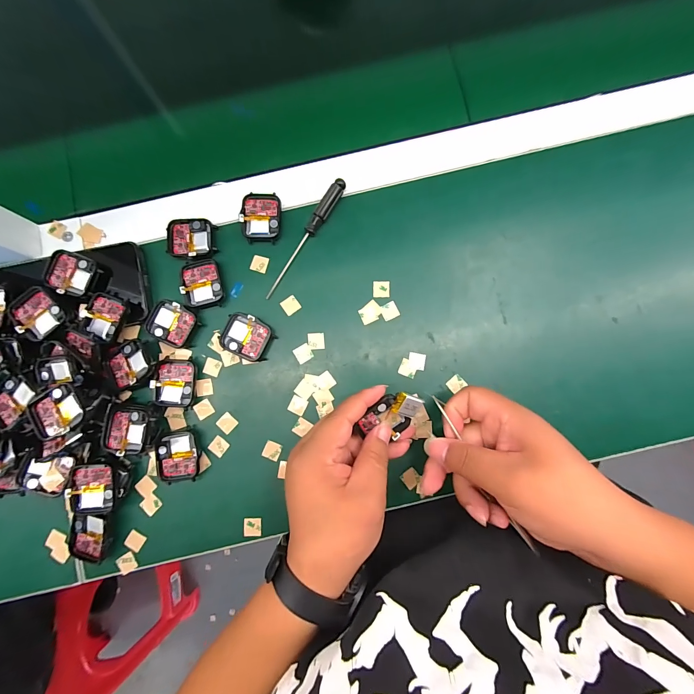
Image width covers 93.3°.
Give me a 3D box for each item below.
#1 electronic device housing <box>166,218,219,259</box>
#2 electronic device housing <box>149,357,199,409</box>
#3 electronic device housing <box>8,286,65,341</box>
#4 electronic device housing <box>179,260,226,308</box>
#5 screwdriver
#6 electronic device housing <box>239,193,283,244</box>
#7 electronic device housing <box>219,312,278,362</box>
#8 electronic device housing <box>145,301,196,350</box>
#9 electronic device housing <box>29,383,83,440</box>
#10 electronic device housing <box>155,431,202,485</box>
[{"bbox_3d":[-0.149,-0.103,0.316,0.045,0.011,0.038,1,82,1],"label":"electronic device housing"},{"bbox_3d":[-0.158,0.033,0.303,0.036,0.013,0.044,1,84,1],"label":"electronic device housing"},{"bbox_3d":[-0.272,-0.029,0.287,0.042,0.008,0.036,44,87,5],"label":"electronic device housing"},{"bbox_3d":[-0.137,-0.060,0.312,0.036,0.009,0.044,-14,82,-1],"label":"electronic device housing"},{"bbox_3d":[-0.041,-0.104,0.313,0.012,0.017,0.130,34,84,6],"label":"screwdriver"},{"bbox_3d":[-0.082,-0.124,0.317,0.037,0.013,0.045,2,82,2],"label":"electronic device housing"},{"bbox_3d":[-0.094,-0.009,0.306,0.045,0.012,0.036,24,83,5],"label":"electronic device housing"},{"bbox_3d":[-0.164,-0.021,0.308,0.044,0.009,0.038,21,85,3],"label":"electronic device housing"},{"bbox_3d":[-0.235,0.052,0.266,0.039,0.009,0.038,-28,84,-2],"label":"electronic device housing"},{"bbox_3d":[-0.152,0.100,0.298,0.037,0.011,0.042,-8,84,0],"label":"electronic device housing"}]

